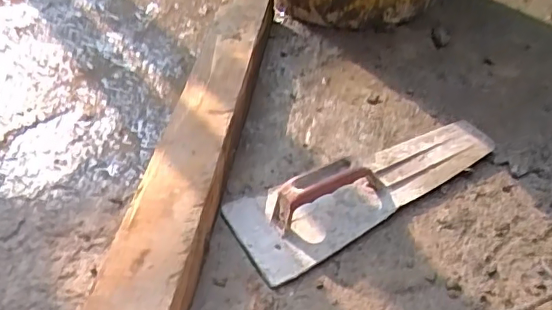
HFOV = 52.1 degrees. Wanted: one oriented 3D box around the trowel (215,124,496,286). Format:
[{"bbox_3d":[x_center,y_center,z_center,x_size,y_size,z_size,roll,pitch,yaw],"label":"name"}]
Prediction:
[{"bbox_3d":[0.086,0.011,0.567,0.286,0.049,0.107,-27,48,-23],"label":"trowel"}]

